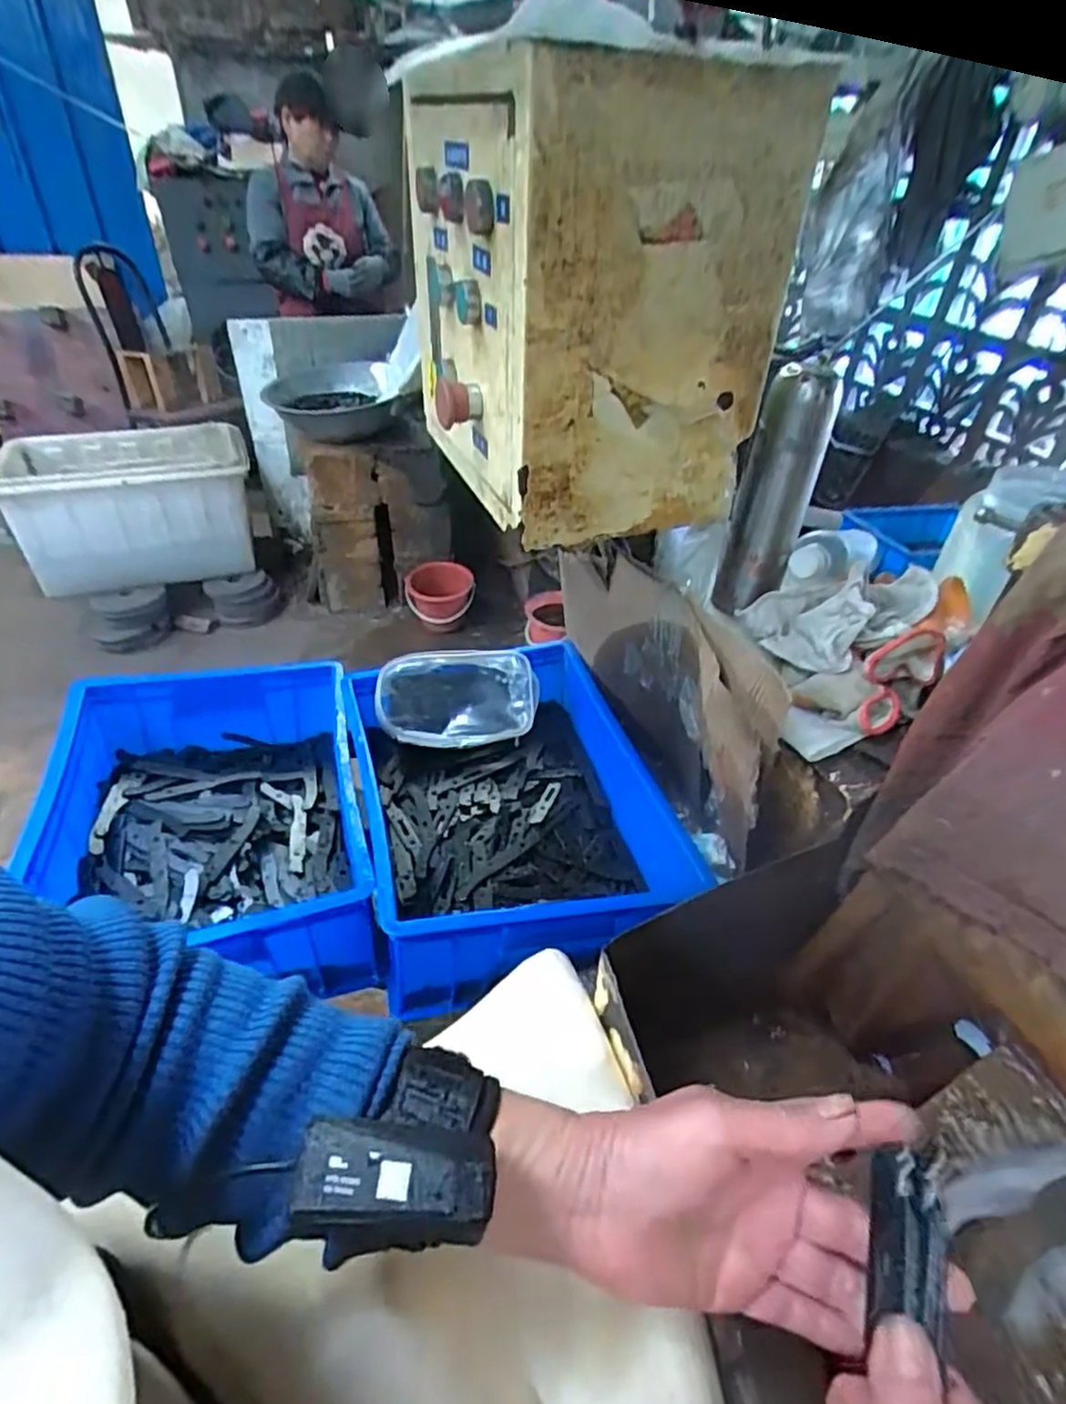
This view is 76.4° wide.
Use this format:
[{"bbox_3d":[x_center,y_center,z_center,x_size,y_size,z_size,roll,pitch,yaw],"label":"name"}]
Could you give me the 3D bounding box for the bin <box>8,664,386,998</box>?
[{"bbox_3d":[-0.344,0.122,0.735,0.299,0.127,0.381,-10,41,-15],"label":"bin"}]

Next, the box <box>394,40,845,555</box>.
[{"bbox_3d":[0.034,-0.312,0.545,0.206,0.272,0.245,-16,43,-21],"label":"box"}]

